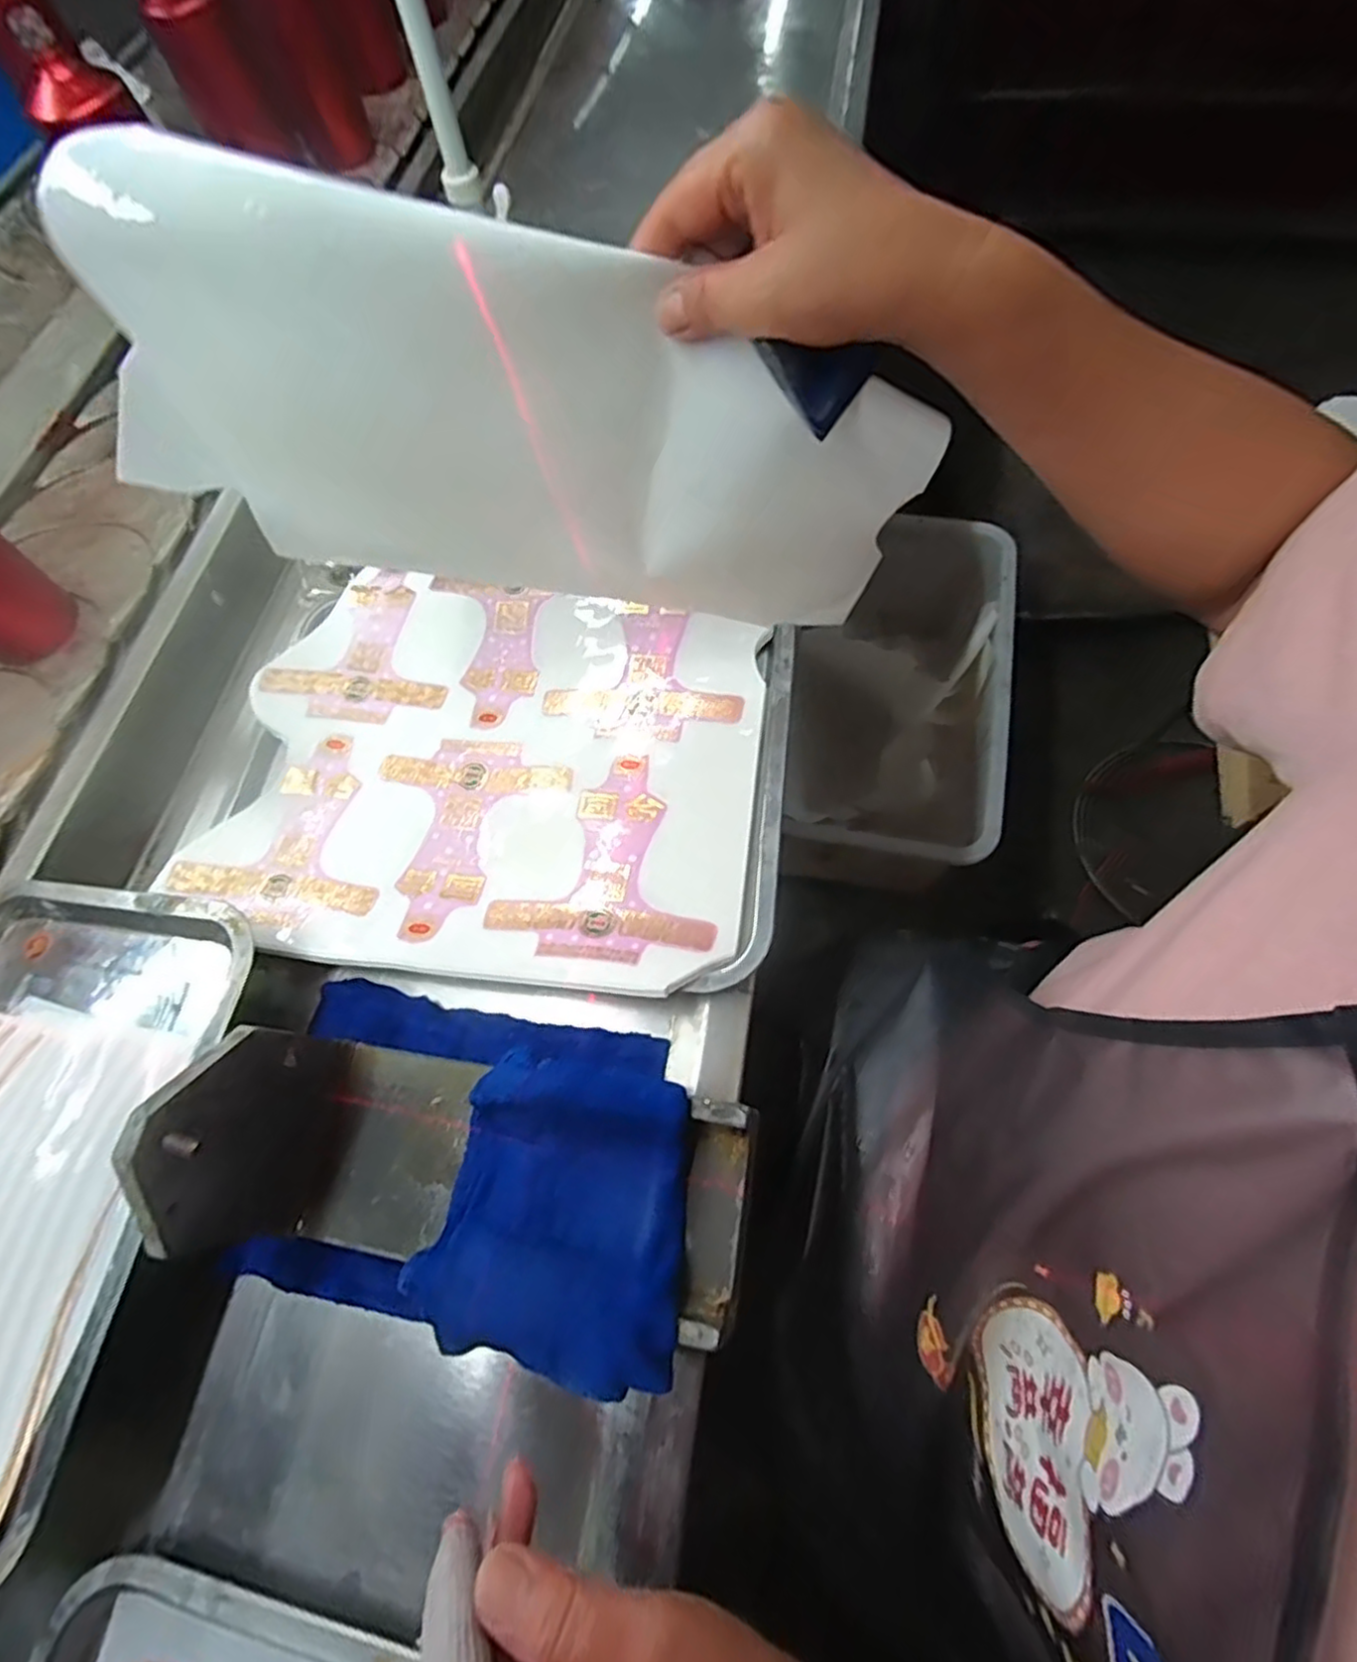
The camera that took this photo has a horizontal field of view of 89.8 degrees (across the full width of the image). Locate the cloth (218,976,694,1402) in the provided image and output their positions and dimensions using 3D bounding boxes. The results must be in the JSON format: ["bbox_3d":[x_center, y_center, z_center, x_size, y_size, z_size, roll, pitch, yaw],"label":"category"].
[{"bbox_3d":[-0.114,0.168,0.355,0.243,0.057,0.160,6,69,7],"label":"cloth"}]

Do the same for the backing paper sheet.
[{"bbox_3d":[-0.068,-0.184,0.327,0.361,0.156,0.024,7,49,-9],"label":"backing paper sheet"}]

